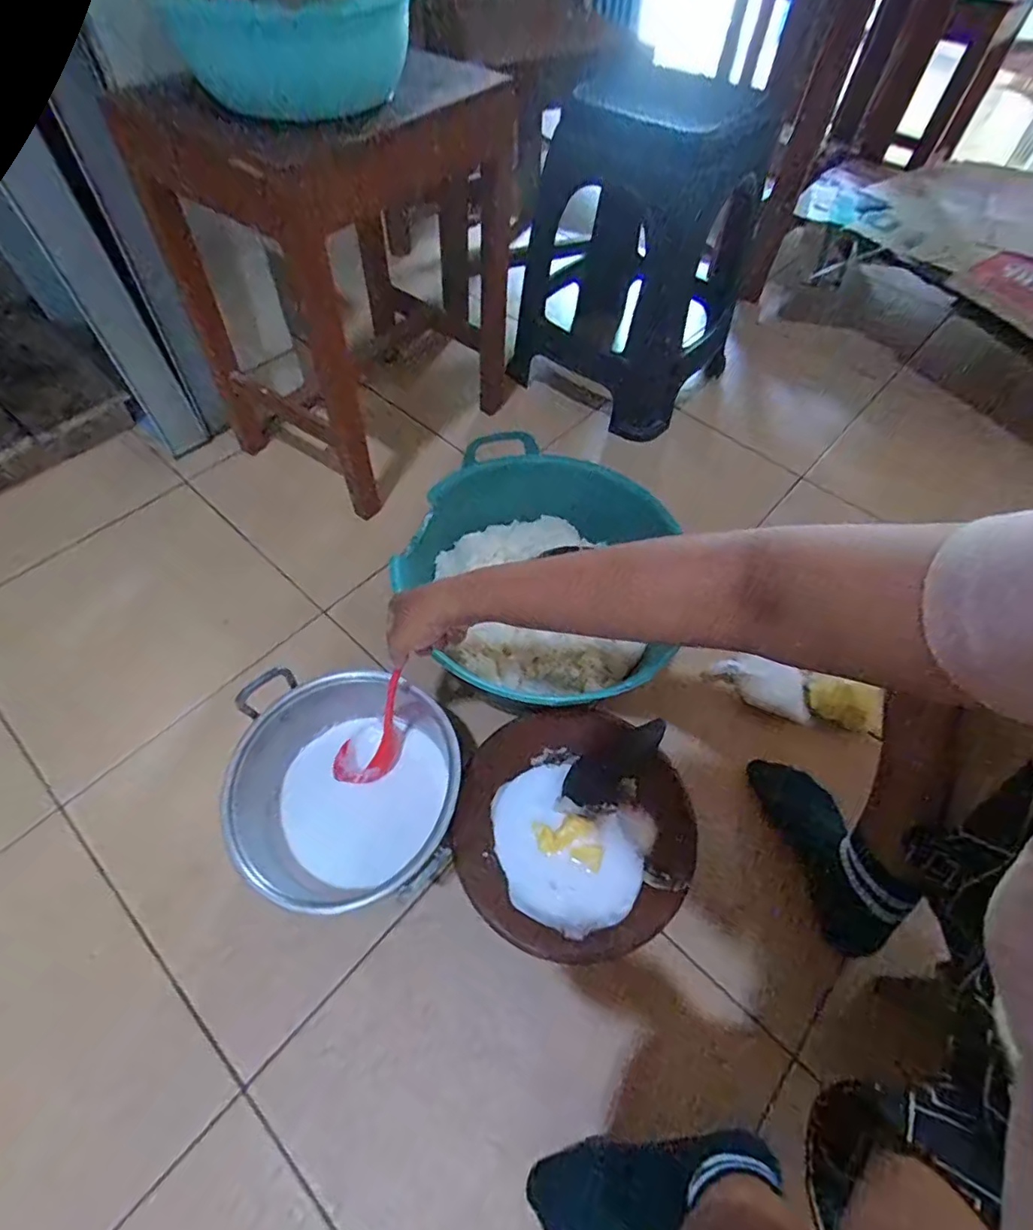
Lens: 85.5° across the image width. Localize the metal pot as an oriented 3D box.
[{"bbox_3d":[-0.182,0.202,0.628,0.228,0.155,0.232,1,58,-2],"label":"metal pot"}]

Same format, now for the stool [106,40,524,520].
[{"bbox_3d":[-0.248,-0.537,0.916,0.319,0.458,0.482,30,61,16],"label":"stool"}]

